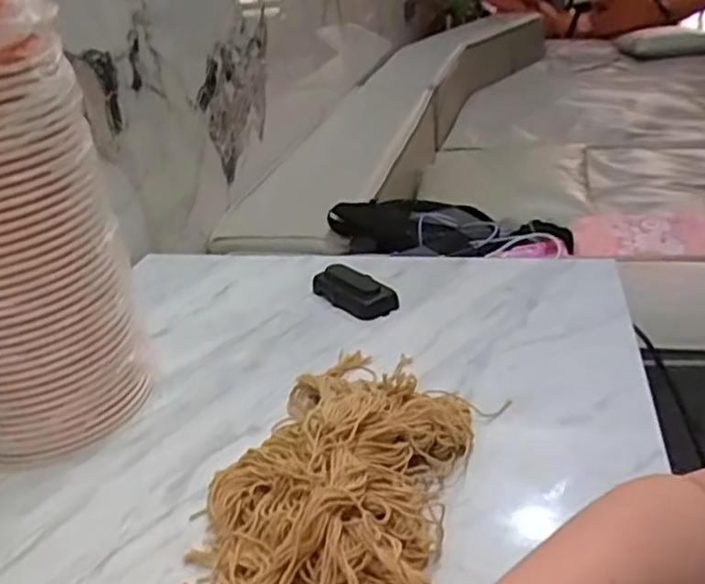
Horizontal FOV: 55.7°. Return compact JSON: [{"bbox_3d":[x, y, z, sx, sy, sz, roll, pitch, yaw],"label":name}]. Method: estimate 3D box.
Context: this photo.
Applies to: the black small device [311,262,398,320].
[{"bbox_3d":[0.000,-0.003,0.738,0.050,0.027,0.103,-24,33,-32],"label":"black small device"}]

